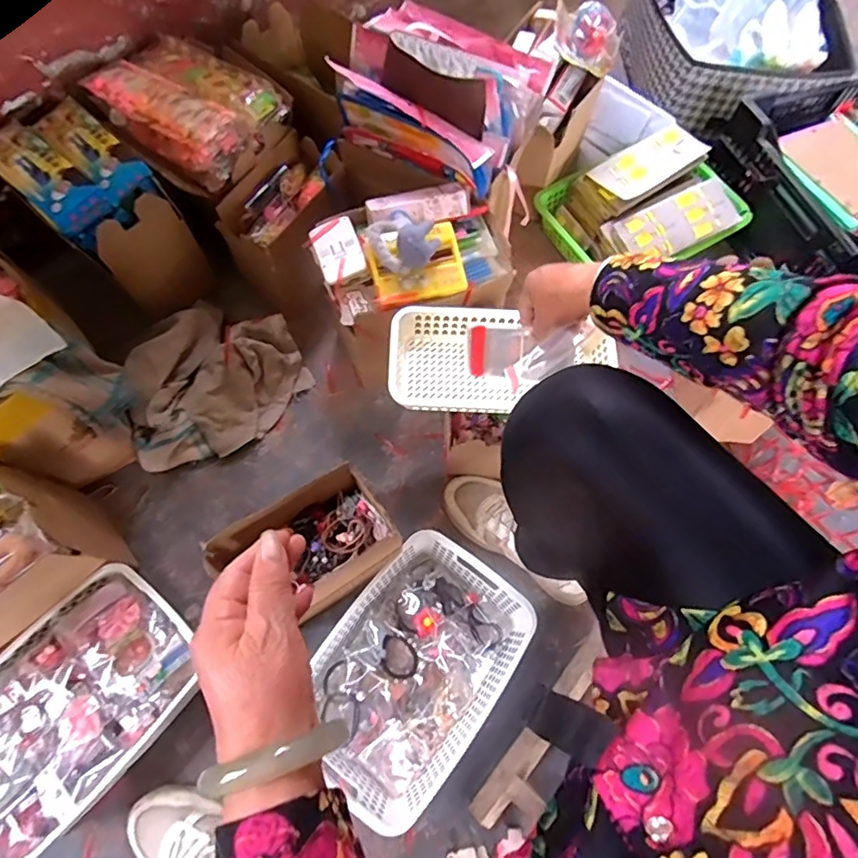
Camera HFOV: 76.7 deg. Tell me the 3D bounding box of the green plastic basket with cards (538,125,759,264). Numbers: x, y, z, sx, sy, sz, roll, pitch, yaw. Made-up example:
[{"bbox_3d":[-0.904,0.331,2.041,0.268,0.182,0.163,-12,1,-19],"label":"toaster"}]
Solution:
[{"bbox_3d":[0.369,-0.377,0.927,0.324,0.096,0.212,-20,69,-10],"label":"green plastic basket with cards"}]

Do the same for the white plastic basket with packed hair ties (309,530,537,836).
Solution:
[{"bbox_3d":[-0.017,0.293,0.682,0.208,0.095,0.281,34,70,12],"label":"white plastic basket with packed hair ties"}]

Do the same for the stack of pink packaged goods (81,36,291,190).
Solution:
[{"bbox_3d":[-0.352,-0.481,0.799,0.245,0.060,0.189,34,70,12],"label":"stack of pink packaged goods"}]

